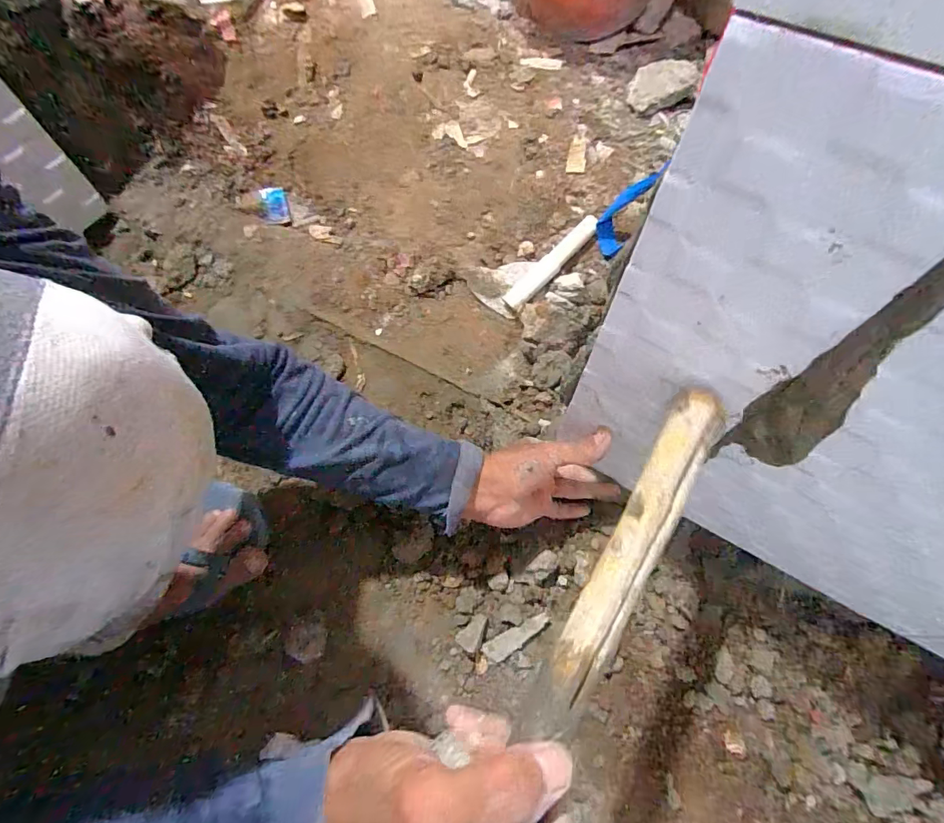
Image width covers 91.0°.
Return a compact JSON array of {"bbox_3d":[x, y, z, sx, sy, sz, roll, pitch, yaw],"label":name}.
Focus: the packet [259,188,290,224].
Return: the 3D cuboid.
[{"bbox_3d":[-0.283,-0.294,0.663,0.036,0.004,0.068,-14,67,-11],"label":"packet"}]

